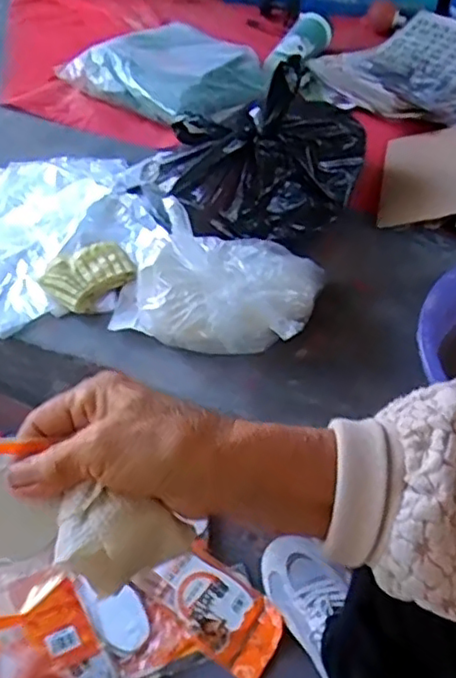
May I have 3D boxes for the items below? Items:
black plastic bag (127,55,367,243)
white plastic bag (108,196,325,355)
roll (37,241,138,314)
[{"bbox_3d":[0.044,-0.257,0.853,0.285,0.217,0.185,-22,54,-17],"label":"black plastic bag"},{"bbox_3d":[-0.018,-0.057,0.746,0.256,0.151,0.122,4,51,3],"label":"white plastic bag"},{"bbox_3d":[-0.184,-0.084,0.842,0.111,0.025,0.091,-37,59,-22],"label":"roll"}]

